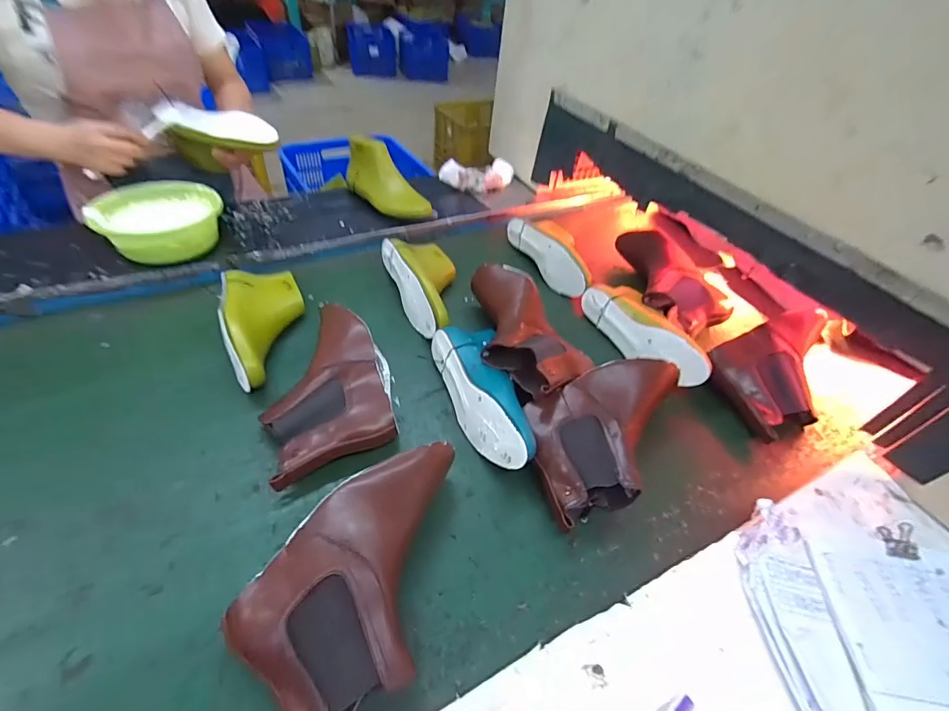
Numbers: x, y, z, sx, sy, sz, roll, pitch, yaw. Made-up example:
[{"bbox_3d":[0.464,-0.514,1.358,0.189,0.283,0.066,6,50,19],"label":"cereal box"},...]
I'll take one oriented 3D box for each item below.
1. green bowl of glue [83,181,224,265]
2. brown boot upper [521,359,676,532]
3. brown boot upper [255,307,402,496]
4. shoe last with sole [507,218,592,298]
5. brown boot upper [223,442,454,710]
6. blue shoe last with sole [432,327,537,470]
[{"bbox_3d":[-0.554,-0.237,0.786,0.187,0.077,0.173,4,46,-5],"label":"green bowl of glue"},{"bbox_3d":[0.194,0.100,0.585,0.255,0.085,0.167,-12,48,-18],"label":"brown boot upper"},{"bbox_3d":[-0.195,0.038,0.604,0.160,0.077,0.263,-6,47,-13],"label":"brown boot upper"},{"bbox_3d":[0.175,-0.213,0.905,0.107,0.079,0.249,-18,50,-23],"label":"shoe last with sole"},{"bbox_3d":[-0.087,0.212,0.434,0.259,0.095,0.162,-33,60,-32],"label":"brown boot upper"},{"bbox_3d":[0.010,0.052,0.615,0.074,0.087,0.247,-11,48,-18],"label":"blue shoe last with sole"}]

